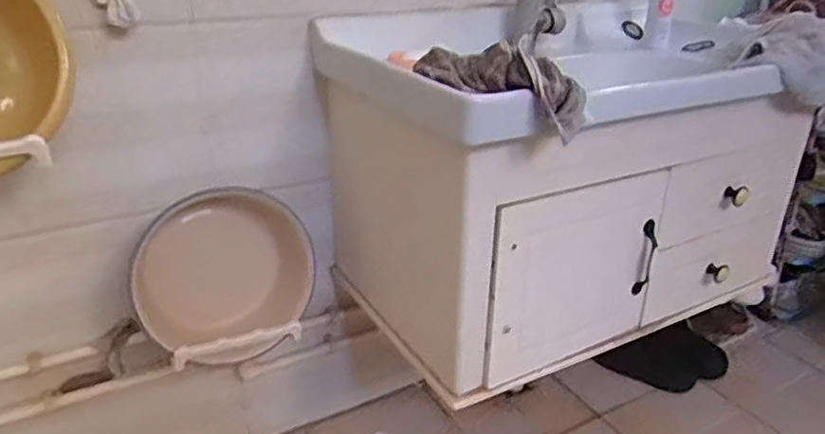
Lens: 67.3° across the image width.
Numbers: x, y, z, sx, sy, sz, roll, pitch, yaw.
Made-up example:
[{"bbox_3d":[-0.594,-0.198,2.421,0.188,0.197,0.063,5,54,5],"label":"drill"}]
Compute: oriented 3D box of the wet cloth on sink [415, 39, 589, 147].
[{"bbox_3d":[0.100,-0.165,0.762,0.217,0.087,0.067,13,28,24],"label":"wet cloth on sink"}]

